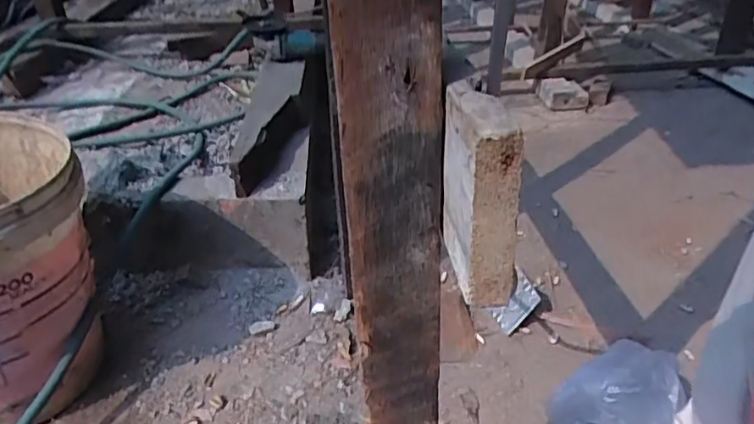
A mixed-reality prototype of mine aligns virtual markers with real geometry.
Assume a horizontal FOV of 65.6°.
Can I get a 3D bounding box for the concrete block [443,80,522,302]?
[{"bbox_3d":[0.052,-0.011,0.304,0.024,0.097,0.066,-5,32,-6],"label":"concrete block"}]

